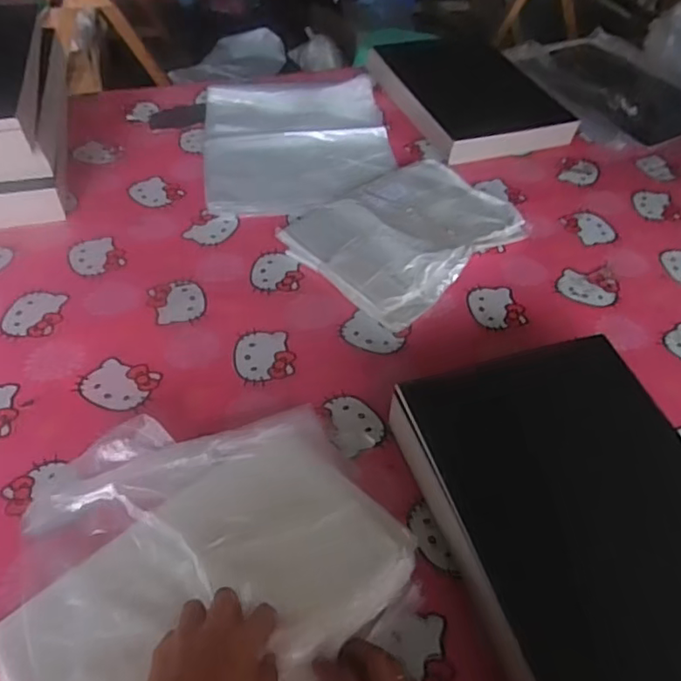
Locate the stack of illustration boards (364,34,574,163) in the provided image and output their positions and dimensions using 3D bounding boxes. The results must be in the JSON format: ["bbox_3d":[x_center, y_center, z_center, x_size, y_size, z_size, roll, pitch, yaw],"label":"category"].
[{"bbox_3d":[0.249,-0.489,1.188,0.286,0.042,0.425,-12,49,-15],"label":"stack of illustration boards"}]

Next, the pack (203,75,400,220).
[{"bbox_3d":[-0.077,-0.359,1.076,0.321,0.016,0.414,-4,48,-4],"label":"pack"}]

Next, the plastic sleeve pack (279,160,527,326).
[{"bbox_3d":[0.102,-0.171,0.898,0.322,0.040,0.254,-32,57,-29],"label":"plastic sleeve pack"}]

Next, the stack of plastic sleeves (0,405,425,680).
[{"bbox_3d":[-0.130,0.208,0.562,0.346,0.031,0.317,-34,58,-29],"label":"stack of plastic sleeves"}]

